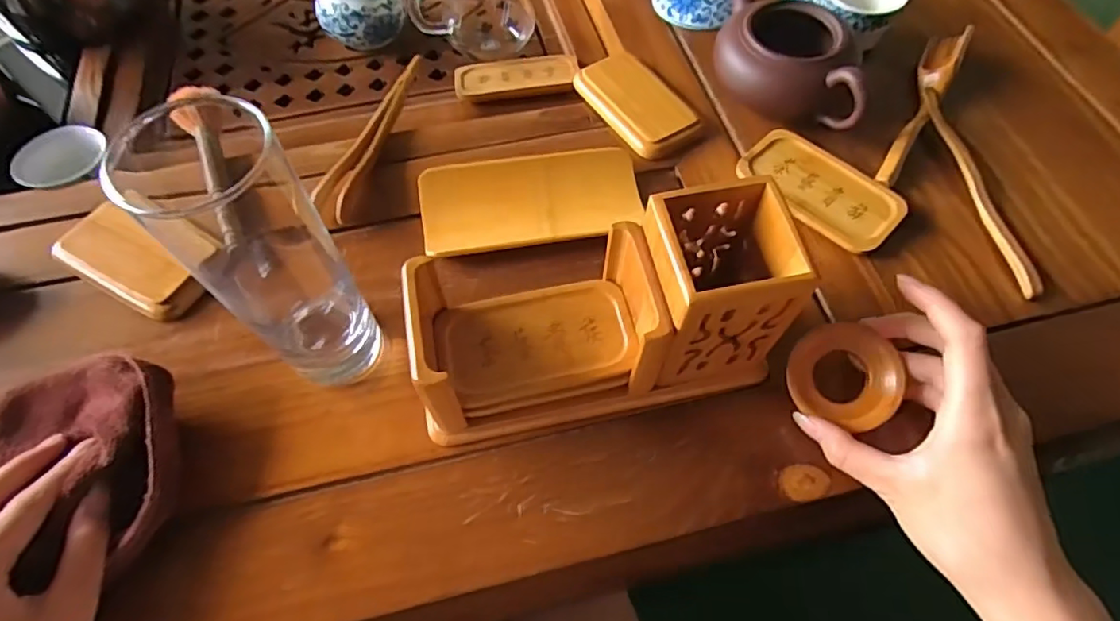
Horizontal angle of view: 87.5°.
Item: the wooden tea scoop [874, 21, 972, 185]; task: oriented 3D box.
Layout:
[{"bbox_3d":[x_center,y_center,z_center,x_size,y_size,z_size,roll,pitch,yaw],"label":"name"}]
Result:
[{"bbox_3d":[0.268,-0.156,0.434,0.028,0.020,0.176,30,65,16],"label":"wooden tea scoop"}]

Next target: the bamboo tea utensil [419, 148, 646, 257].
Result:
[{"bbox_3d":[-0.020,-0.074,0.402,0.146,0.018,0.079,-9,61,-4],"label":"bamboo tea utensil"}]

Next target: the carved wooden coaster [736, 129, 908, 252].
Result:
[{"bbox_3d":[0.178,-0.082,0.405,0.059,0.014,0.106,-38,67,-18],"label":"carved wooden coaster"}]

